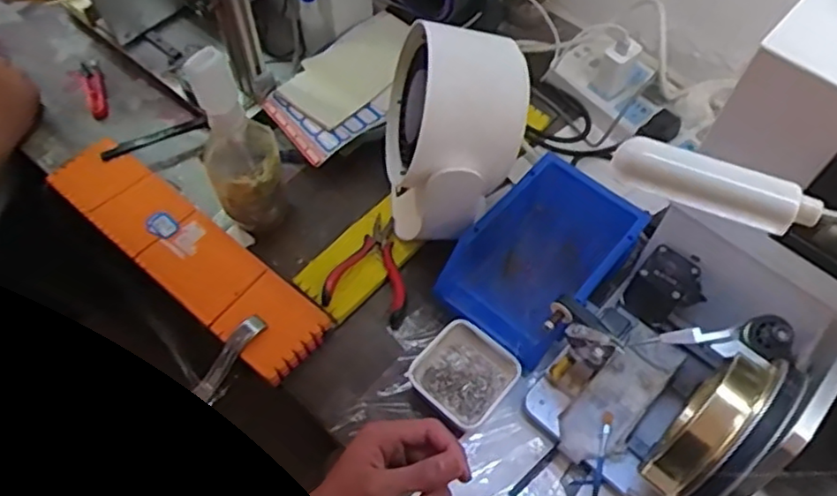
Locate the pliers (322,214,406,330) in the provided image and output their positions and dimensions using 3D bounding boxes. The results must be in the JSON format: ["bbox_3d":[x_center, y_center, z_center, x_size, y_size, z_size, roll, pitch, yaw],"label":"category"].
[{"bbox_3d":[-0.042,0.019,0.677,0.083,0.010,0.111,16,60,9],"label":"pliers"}]

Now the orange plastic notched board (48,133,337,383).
[{"bbox_3d":[-0.256,-0.005,0.694,0.385,0.018,0.081,35,72,24],"label":"orange plastic notched board"}]

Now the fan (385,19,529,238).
[{"bbox_3d":[0.032,-0.118,0.639,0.124,0.195,0.171,-5,59,-4],"label":"fan"}]

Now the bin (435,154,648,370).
[{"bbox_3d":[0.119,0.013,0.641,0.126,0.075,0.185,38,66,20],"label":"bin"}]

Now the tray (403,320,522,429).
[{"bbox_3d":[0.043,0.115,0.605,0.080,0.025,0.077,38,66,20],"label":"tray"}]

